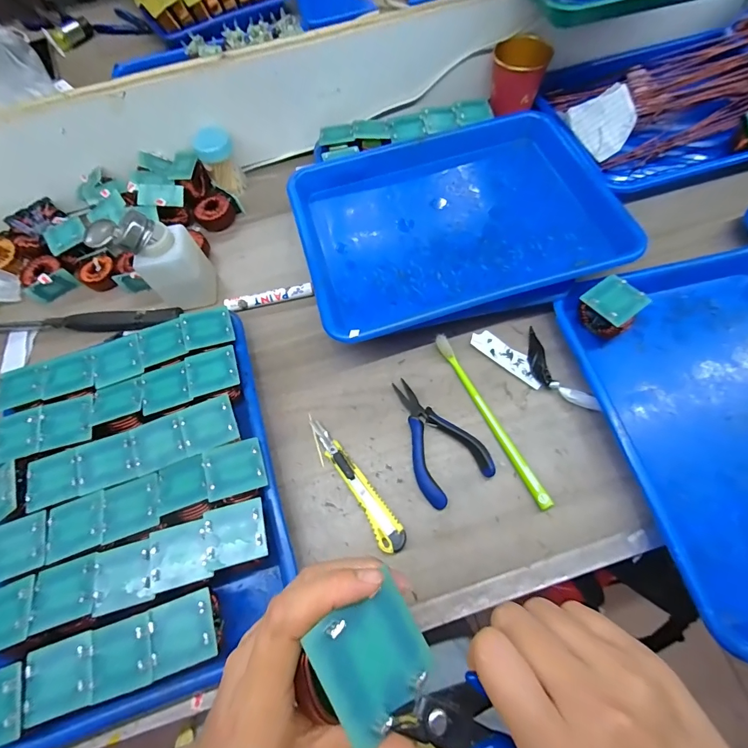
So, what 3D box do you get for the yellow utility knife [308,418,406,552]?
[{"bbox_3d":[-0.019,0.101,0.353,0.024,0.016,0.138,-36,69,-12],"label":"yellow utility knife"}]

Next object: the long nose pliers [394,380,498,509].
[{"bbox_3d":[0.053,0.059,0.364,0.067,0.017,0.119,-31,68,-9],"label":"long nose pliers"}]

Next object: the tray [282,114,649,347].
[{"bbox_3d":[0.087,-0.174,0.433,0.339,0.047,0.255,-15,66,-3],"label":"tray"}]

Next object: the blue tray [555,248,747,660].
[{"bbox_3d":[0.339,0.035,0.339,0.259,0.041,0.318,-11,66,-1],"label":"blue tray"}]

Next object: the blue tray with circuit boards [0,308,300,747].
[{"bbox_3d":[-0.207,0.105,0.336,0.232,0.053,0.303,-19,66,-4],"label":"blue tray with circuit boards"}]

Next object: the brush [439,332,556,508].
[{"bbox_3d":[0.110,0.040,0.368,0.012,0.018,0.188,-24,67,-7],"label":"brush"}]

